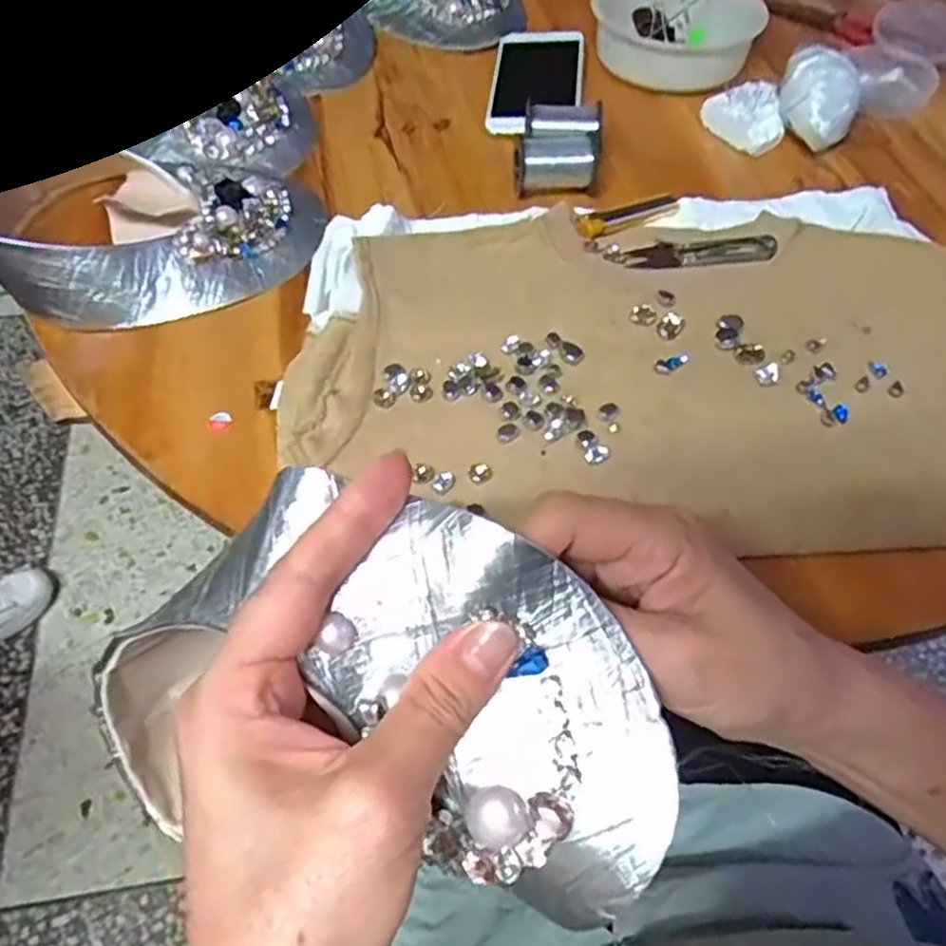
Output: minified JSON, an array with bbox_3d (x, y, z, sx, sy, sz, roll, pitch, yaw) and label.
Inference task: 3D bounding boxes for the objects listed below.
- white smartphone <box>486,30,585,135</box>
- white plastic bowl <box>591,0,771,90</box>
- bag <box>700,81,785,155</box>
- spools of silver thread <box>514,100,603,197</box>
[{"bbox_3d":[0.055,-0.336,0.648,0.074,0.015,0.159,7,56,2],"label":"white smartphone"},{"bbox_3d":[0.186,-0.400,0.678,0.136,0.040,0.129,1,56,-2],"label":"white plastic bowl"},{"bbox_3d":[0.220,-0.293,0.622,0.061,0.028,0.069,11,56,4],"label":"bag"},{"bbox_3d":[0.064,-0.245,0.573,0.059,0.031,0.074,9,56,3],"label":"spools of silver thread"}]

